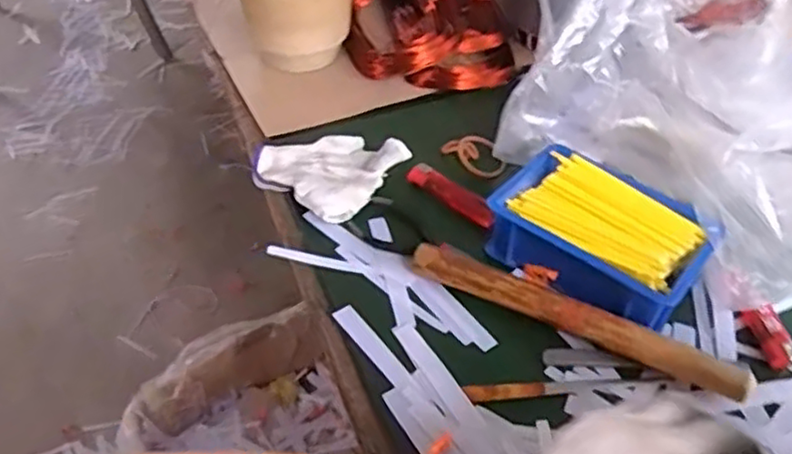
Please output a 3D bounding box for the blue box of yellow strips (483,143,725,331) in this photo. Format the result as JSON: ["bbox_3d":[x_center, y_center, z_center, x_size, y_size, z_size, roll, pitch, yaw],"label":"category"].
[{"bbox_3d":[0.149,0.008,0.502,0.144,0.054,0.104,29,53,25],"label":"blue box of yellow strips"}]

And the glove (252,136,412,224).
[{"bbox_3d":[-0.059,-0.046,0.574,0.113,0.046,0.088,27,52,24],"label":"glove"}]

